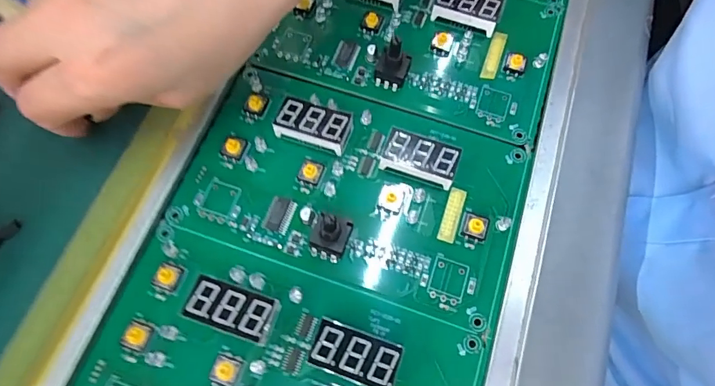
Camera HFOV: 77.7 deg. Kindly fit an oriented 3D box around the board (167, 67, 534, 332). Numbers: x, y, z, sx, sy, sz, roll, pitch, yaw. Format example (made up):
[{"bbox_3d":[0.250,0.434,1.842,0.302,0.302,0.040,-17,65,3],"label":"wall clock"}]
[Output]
[{"bbox_3d":[0.000,-0.008,0.225,0.164,0.017,0.101,18,69,5],"label":"board"}]

